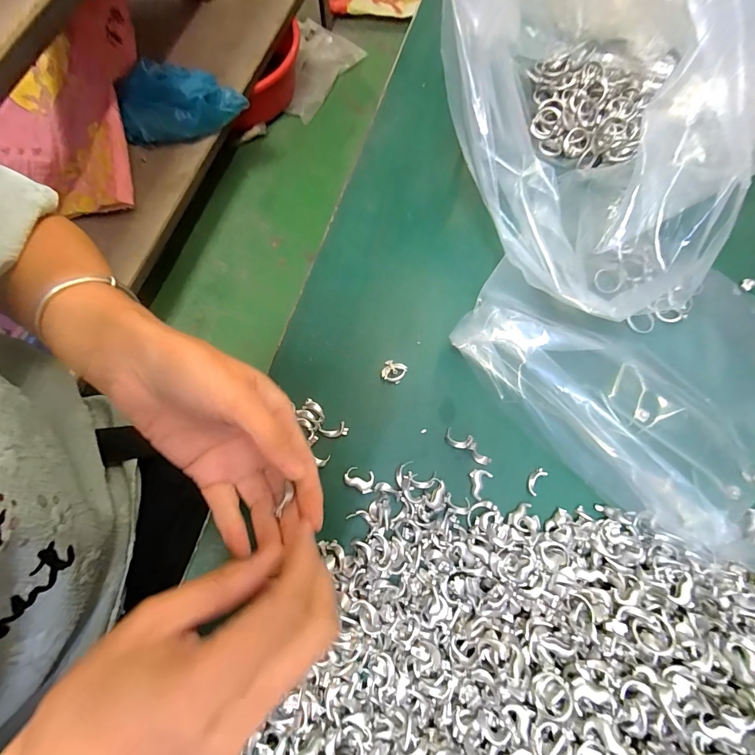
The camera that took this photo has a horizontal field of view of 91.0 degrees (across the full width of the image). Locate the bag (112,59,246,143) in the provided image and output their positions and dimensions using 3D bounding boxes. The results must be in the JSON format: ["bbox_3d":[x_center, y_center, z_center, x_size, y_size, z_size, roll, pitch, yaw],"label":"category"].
[{"bbox_3d":[-0.460,-0.636,0.863,0.289,0.103,0.112,-5,76,-2],"label":"bag"}]

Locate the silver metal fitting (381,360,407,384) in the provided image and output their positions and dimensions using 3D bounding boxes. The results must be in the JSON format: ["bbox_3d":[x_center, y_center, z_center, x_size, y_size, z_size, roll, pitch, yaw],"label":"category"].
[{"bbox_3d":[0.012,-0.004,0.269,0.016,0.005,0.016,0,76,-1],"label":"silver metal fitting"}]

